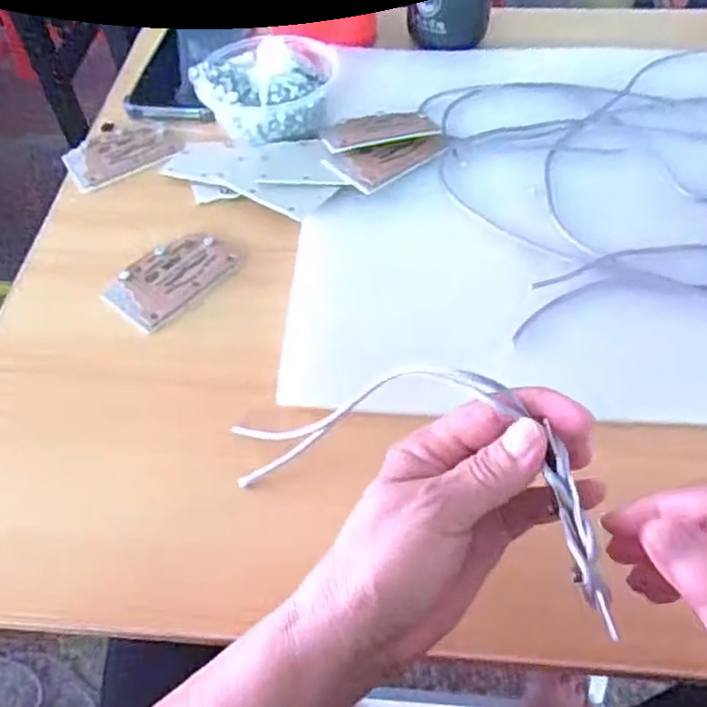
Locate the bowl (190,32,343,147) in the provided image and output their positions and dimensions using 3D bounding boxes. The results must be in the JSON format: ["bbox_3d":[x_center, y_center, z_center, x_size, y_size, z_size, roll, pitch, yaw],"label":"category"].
[{"bbox_3d":[-0.067,-0.215,0.526,0.103,0.053,0.099,4,55,5],"label":"bowl"}]

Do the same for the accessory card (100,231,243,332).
[{"bbox_3d":[-0.125,-0.052,0.459,0.057,0.006,0.084,32,62,23],"label":"accessory card"}]

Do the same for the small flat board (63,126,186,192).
[{"bbox_3d":[-0.184,-0.159,0.540,0.087,0.007,0.061,-28,58,-17],"label":"small flat board"}]

